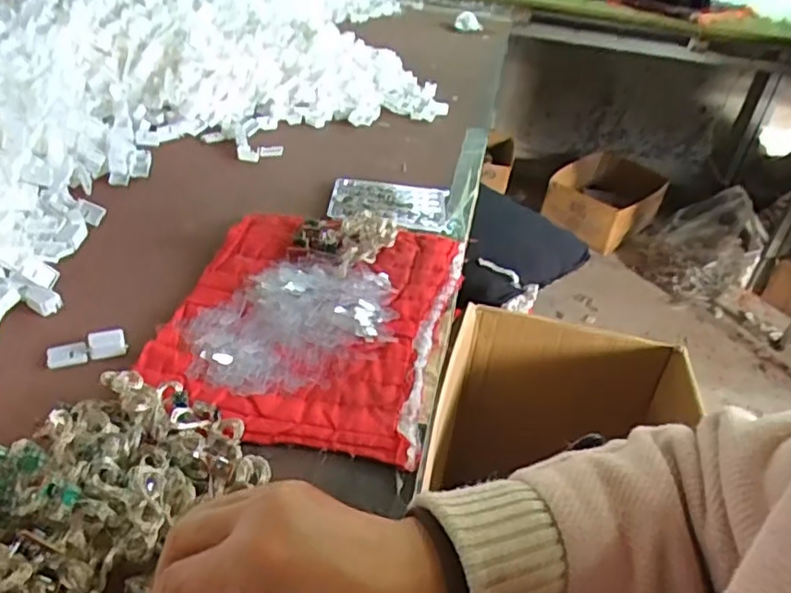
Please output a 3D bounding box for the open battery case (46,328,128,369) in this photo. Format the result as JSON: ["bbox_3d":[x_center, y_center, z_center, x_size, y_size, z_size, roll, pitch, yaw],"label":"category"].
[{"bbox_3d":[-0.238,0.038,0.492,0.055,0.011,0.020,-6,38,-18],"label":"open battery case"}]

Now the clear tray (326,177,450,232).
[{"bbox_3d":[-0.007,-0.109,0.728,0.132,0.017,0.094,3,34,0],"label":"clear tray"}]

